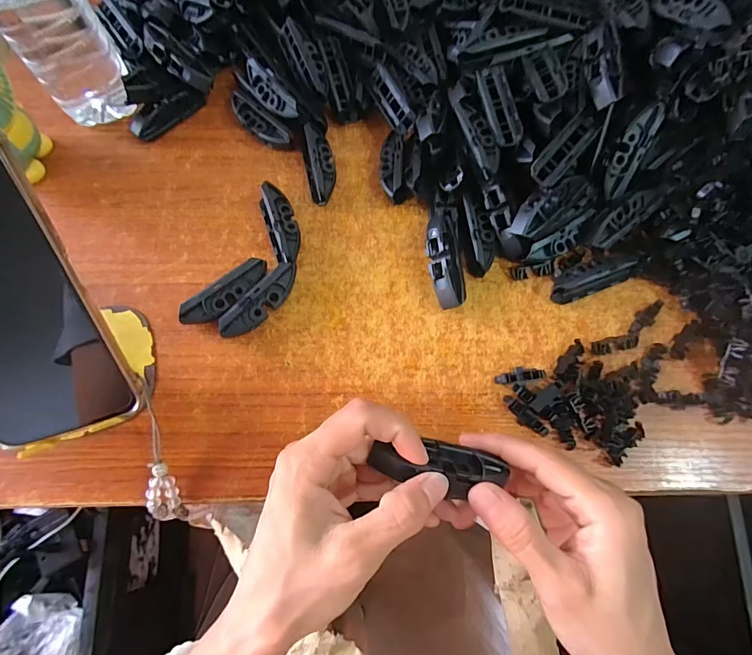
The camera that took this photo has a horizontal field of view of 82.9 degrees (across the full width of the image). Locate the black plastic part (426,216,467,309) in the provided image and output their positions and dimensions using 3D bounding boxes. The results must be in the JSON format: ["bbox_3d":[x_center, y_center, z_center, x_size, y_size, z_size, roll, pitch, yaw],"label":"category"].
[{"bbox_3d":[0.054,-0.050,0.322,0.031,0.026,0.071,-3,74,-2],"label":"black plastic part"}]

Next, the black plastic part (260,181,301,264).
[{"bbox_3d":[-0.074,-0.082,0.333,0.023,0.023,0.070,-17,74,-6],"label":"black plastic part"}]

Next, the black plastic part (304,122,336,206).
[{"bbox_3d":[-0.046,-0.137,0.355,0.023,0.019,0.065,-9,74,-3],"label":"black plastic part"}]

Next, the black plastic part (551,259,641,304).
[{"bbox_3d":[0.166,-0.039,0.323,0.071,0.020,0.021,-20,75,-6],"label":"black plastic part"}]

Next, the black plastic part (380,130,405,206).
[{"bbox_3d":[0.013,-0.132,0.349,0.019,0.011,0.069,0,73,-1],"label":"black plastic part"}]

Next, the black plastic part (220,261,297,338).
[{"bbox_3d":[-0.082,-0.018,0.310,0.018,0.024,0.071,40,77,10],"label":"black plastic part"}]

